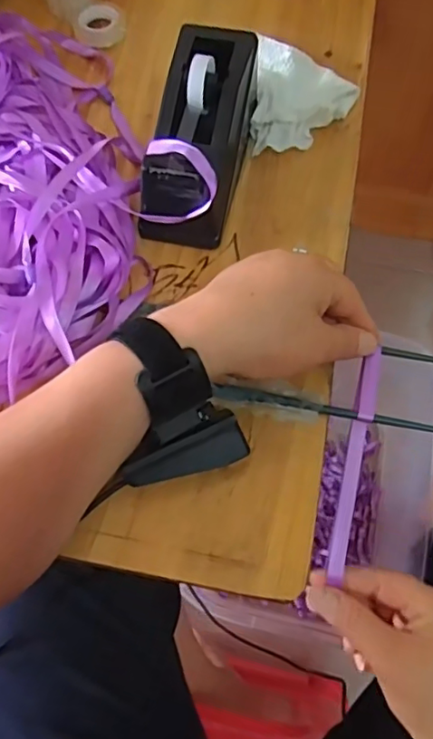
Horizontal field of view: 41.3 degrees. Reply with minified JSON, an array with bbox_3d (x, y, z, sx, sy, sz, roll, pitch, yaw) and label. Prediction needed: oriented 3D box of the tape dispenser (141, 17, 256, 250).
[{"bbox_3d":[-0.012,-0.166,0.413,0.061,0.071,0.155,9,66,5],"label":"tape dispenser"}]

